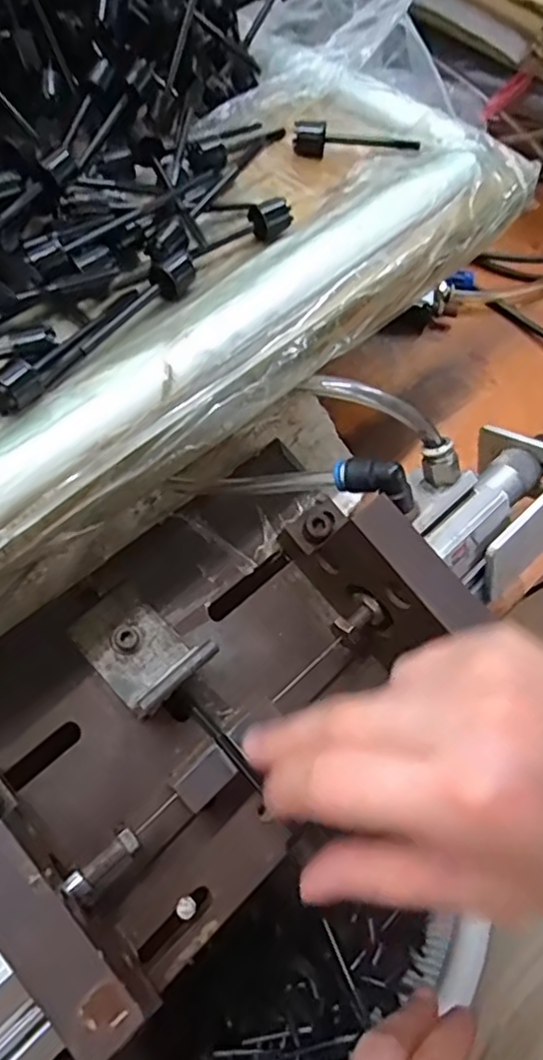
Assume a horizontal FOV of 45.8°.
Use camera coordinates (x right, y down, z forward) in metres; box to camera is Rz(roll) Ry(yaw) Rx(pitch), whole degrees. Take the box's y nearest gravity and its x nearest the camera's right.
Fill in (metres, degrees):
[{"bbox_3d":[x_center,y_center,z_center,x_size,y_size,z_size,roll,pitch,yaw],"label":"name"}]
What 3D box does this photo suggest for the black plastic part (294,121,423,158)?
[{"bbox_3d":[0.043,-0.202,0.331,0.063,0.014,0.018,6,57,0],"label":"black plastic part"}]

